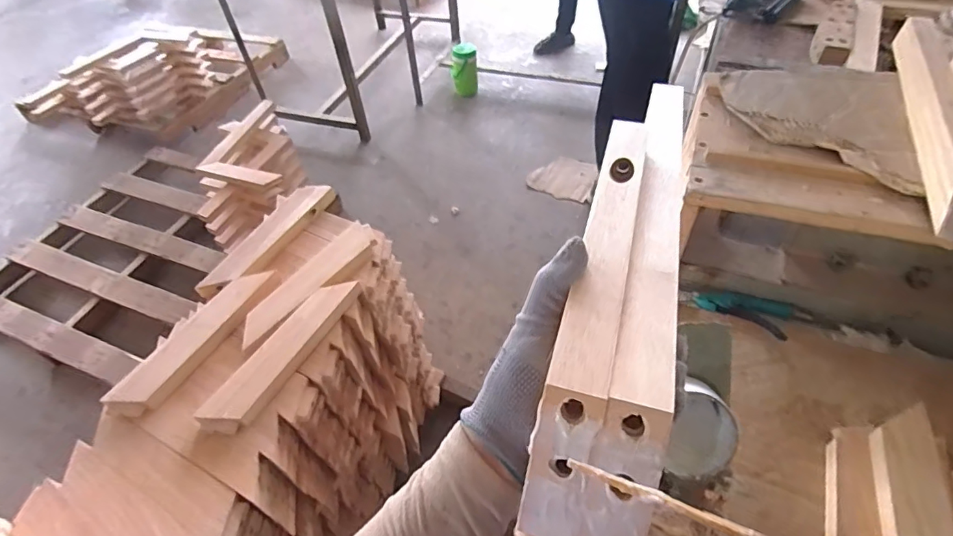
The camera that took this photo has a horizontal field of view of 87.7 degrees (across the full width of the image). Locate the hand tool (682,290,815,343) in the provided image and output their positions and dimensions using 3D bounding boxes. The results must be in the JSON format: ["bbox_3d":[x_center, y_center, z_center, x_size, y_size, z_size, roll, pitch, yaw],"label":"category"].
[{"bbox_3d":[0.419,0.062,0.781,0.178,0.032,0.064,22,54,22],"label":"hand tool"}]

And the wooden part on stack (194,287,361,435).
[{"bbox_3d":[-0.293,0.124,0.761,0.061,0.022,0.288,21,54,21],"label":"wooden part on stack"}]

